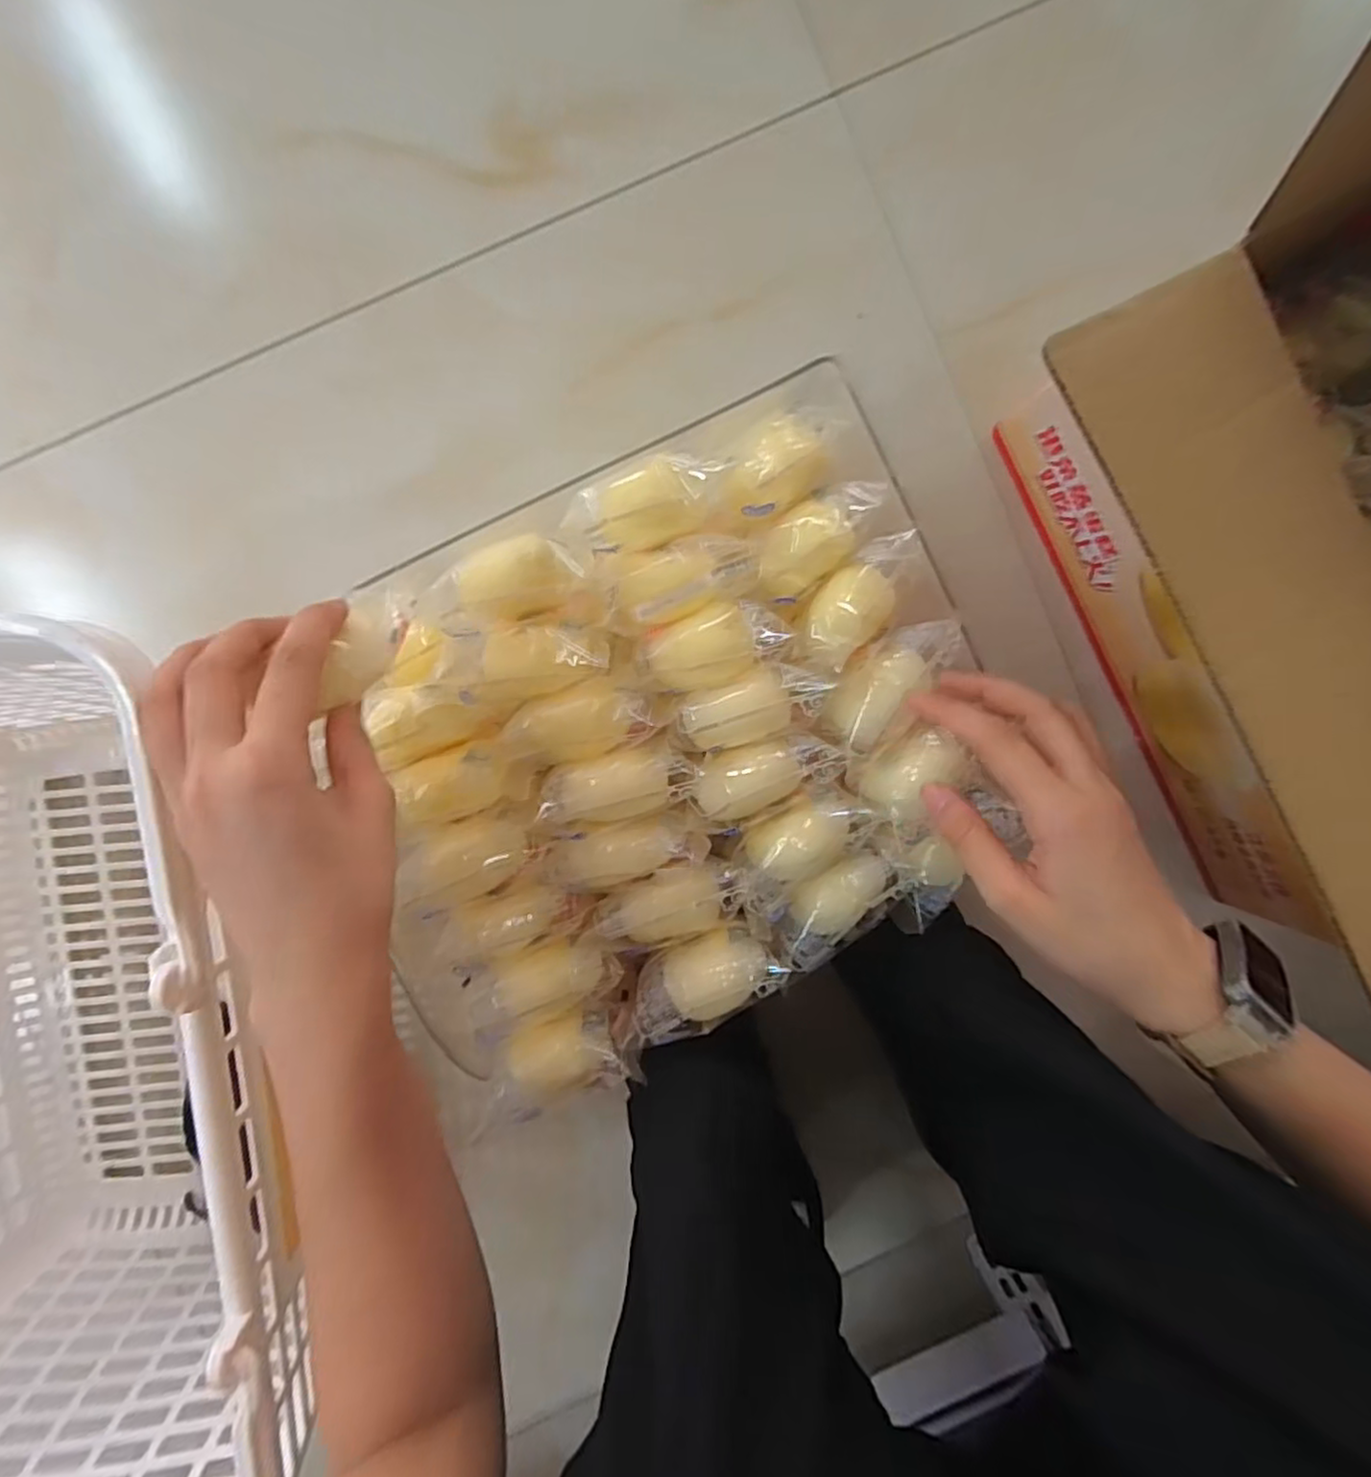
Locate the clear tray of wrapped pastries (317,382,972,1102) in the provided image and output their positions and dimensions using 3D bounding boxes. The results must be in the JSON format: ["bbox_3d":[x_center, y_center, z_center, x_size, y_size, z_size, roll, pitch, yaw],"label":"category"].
[{"bbox_3d":[-0.012,0.005,0.360,0.322,0.037,0.275,-25,97,-1],"label":"clear tray of wrapped pastries"}]

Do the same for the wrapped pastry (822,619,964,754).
[{"bbox_3d":[0.110,-0.029,0.364,0.042,0.027,0.083,41,102,-7],"label":"wrapped pastry"}]

